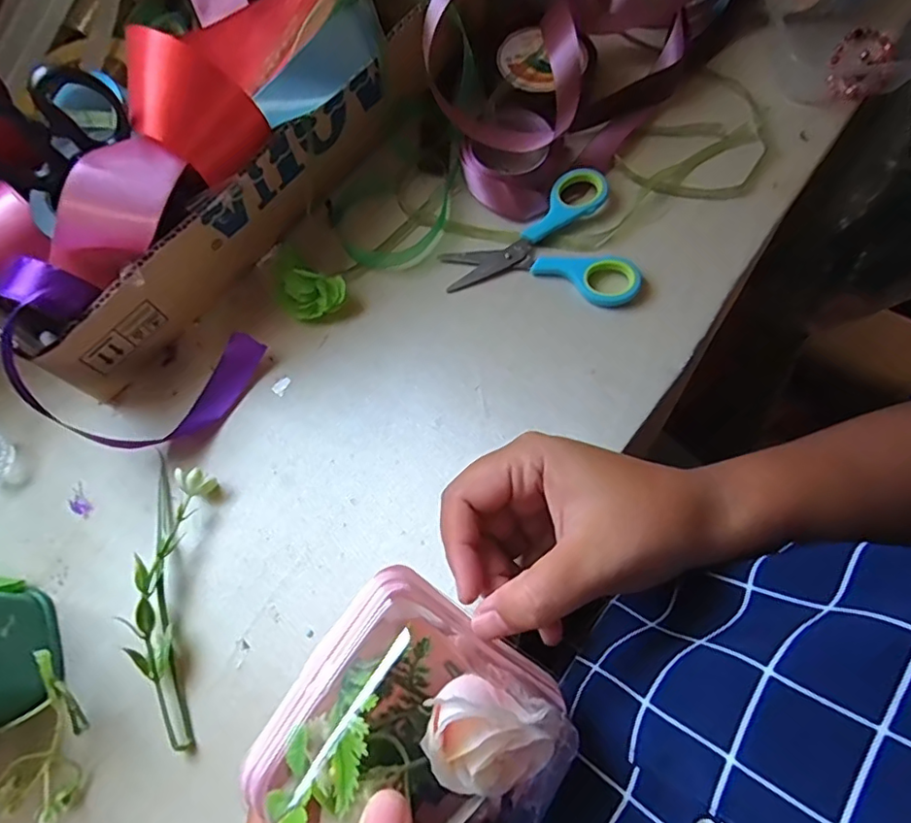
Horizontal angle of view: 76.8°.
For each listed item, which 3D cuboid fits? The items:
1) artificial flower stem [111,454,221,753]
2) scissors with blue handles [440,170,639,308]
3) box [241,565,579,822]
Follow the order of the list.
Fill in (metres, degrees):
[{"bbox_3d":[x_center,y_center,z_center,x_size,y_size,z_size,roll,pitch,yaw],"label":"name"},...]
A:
[{"bbox_3d":[-0.146,0.091,0.289,0.035,0.021,0.139,-3,72,0],"label":"artificial flower stem"},{"bbox_3d":[0.054,-0.108,0.350,0.113,0.011,0.086,5,72,3],"label":"scissors with blue handles"},{"bbox_3d":[-0.011,0.114,0.197,0.096,0.047,0.084,35,76,11],"label":"box"}]

